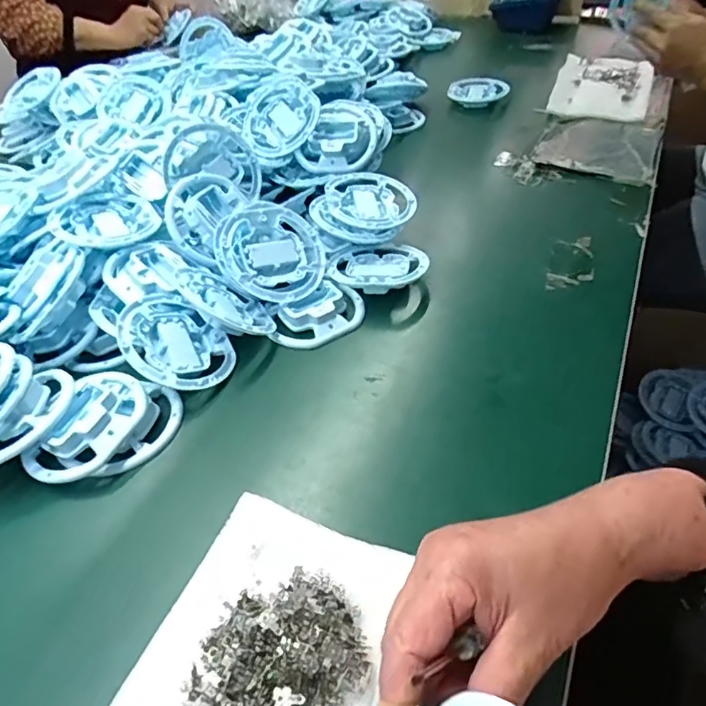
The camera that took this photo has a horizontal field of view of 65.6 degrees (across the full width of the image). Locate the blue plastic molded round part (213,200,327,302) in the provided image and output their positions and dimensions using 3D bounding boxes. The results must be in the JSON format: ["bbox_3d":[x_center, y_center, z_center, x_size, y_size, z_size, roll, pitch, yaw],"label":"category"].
[{"bbox_3d":[-0.084,-0.102,0.560,0.111,0.033,0.107,9,67,-23],"label":"blue plastic molded round part"}]

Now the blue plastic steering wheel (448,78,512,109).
[{"bbox_3d":[0.214,-0.449,0.937,0.098,0.035,0.074,6,45,11],"label":"blue plastic steering wheel"}]

